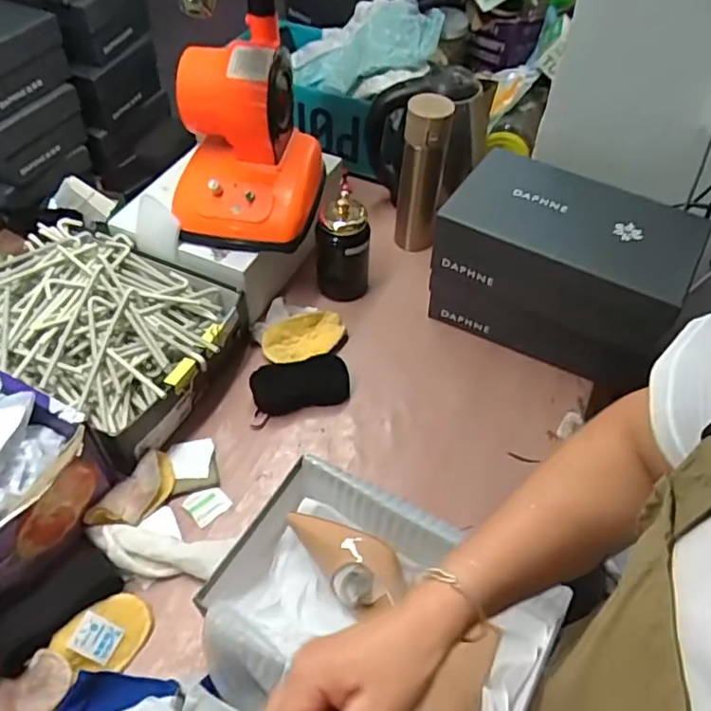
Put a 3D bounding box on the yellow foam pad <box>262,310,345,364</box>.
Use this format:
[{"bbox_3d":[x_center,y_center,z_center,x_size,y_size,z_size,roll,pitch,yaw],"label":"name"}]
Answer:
[{"bbox_3d":[-0.068,-0.025,0.858,0.121,0.034,0.065,-24,56,-20],"label":"yellow foam pad"}]

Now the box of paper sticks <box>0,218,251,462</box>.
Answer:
[{"bbox_3d":[-0.330,-0.040,0.784,0.322,0.098,0.240,21,53,14],"label":"box of paper sticks"}]

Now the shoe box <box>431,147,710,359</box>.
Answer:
[{"bbox_3d":[0.267,-0.142,0.777,0.290,0.094,0.171,27,55,18],"label":"shoe box"}]

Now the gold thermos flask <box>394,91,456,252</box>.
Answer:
[{"bbox_3d":[0.099,-0.258,0.922,0.064,0.259,0.055,9,51,4],"label":"gold thermos flask"}]

